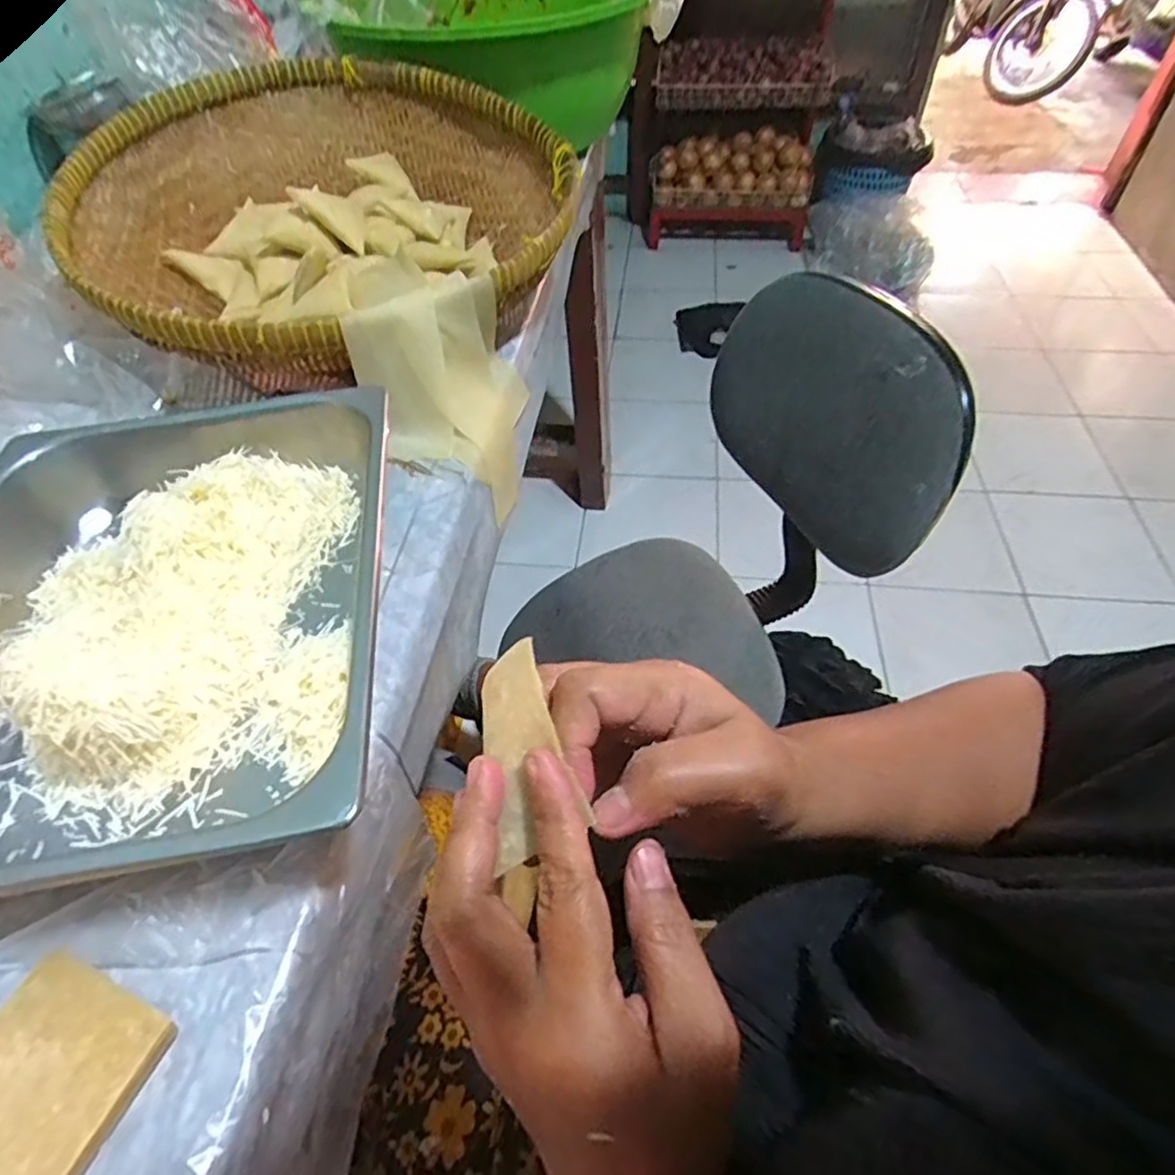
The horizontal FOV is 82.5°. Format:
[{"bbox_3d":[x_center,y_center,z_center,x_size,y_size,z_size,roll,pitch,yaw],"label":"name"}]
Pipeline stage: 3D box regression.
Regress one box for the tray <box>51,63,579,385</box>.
[{"bbox_3d":[-0.235,-0.352,0.620,0.426,0.117,0.418,-25,54,-17],"label":"tray"}]

